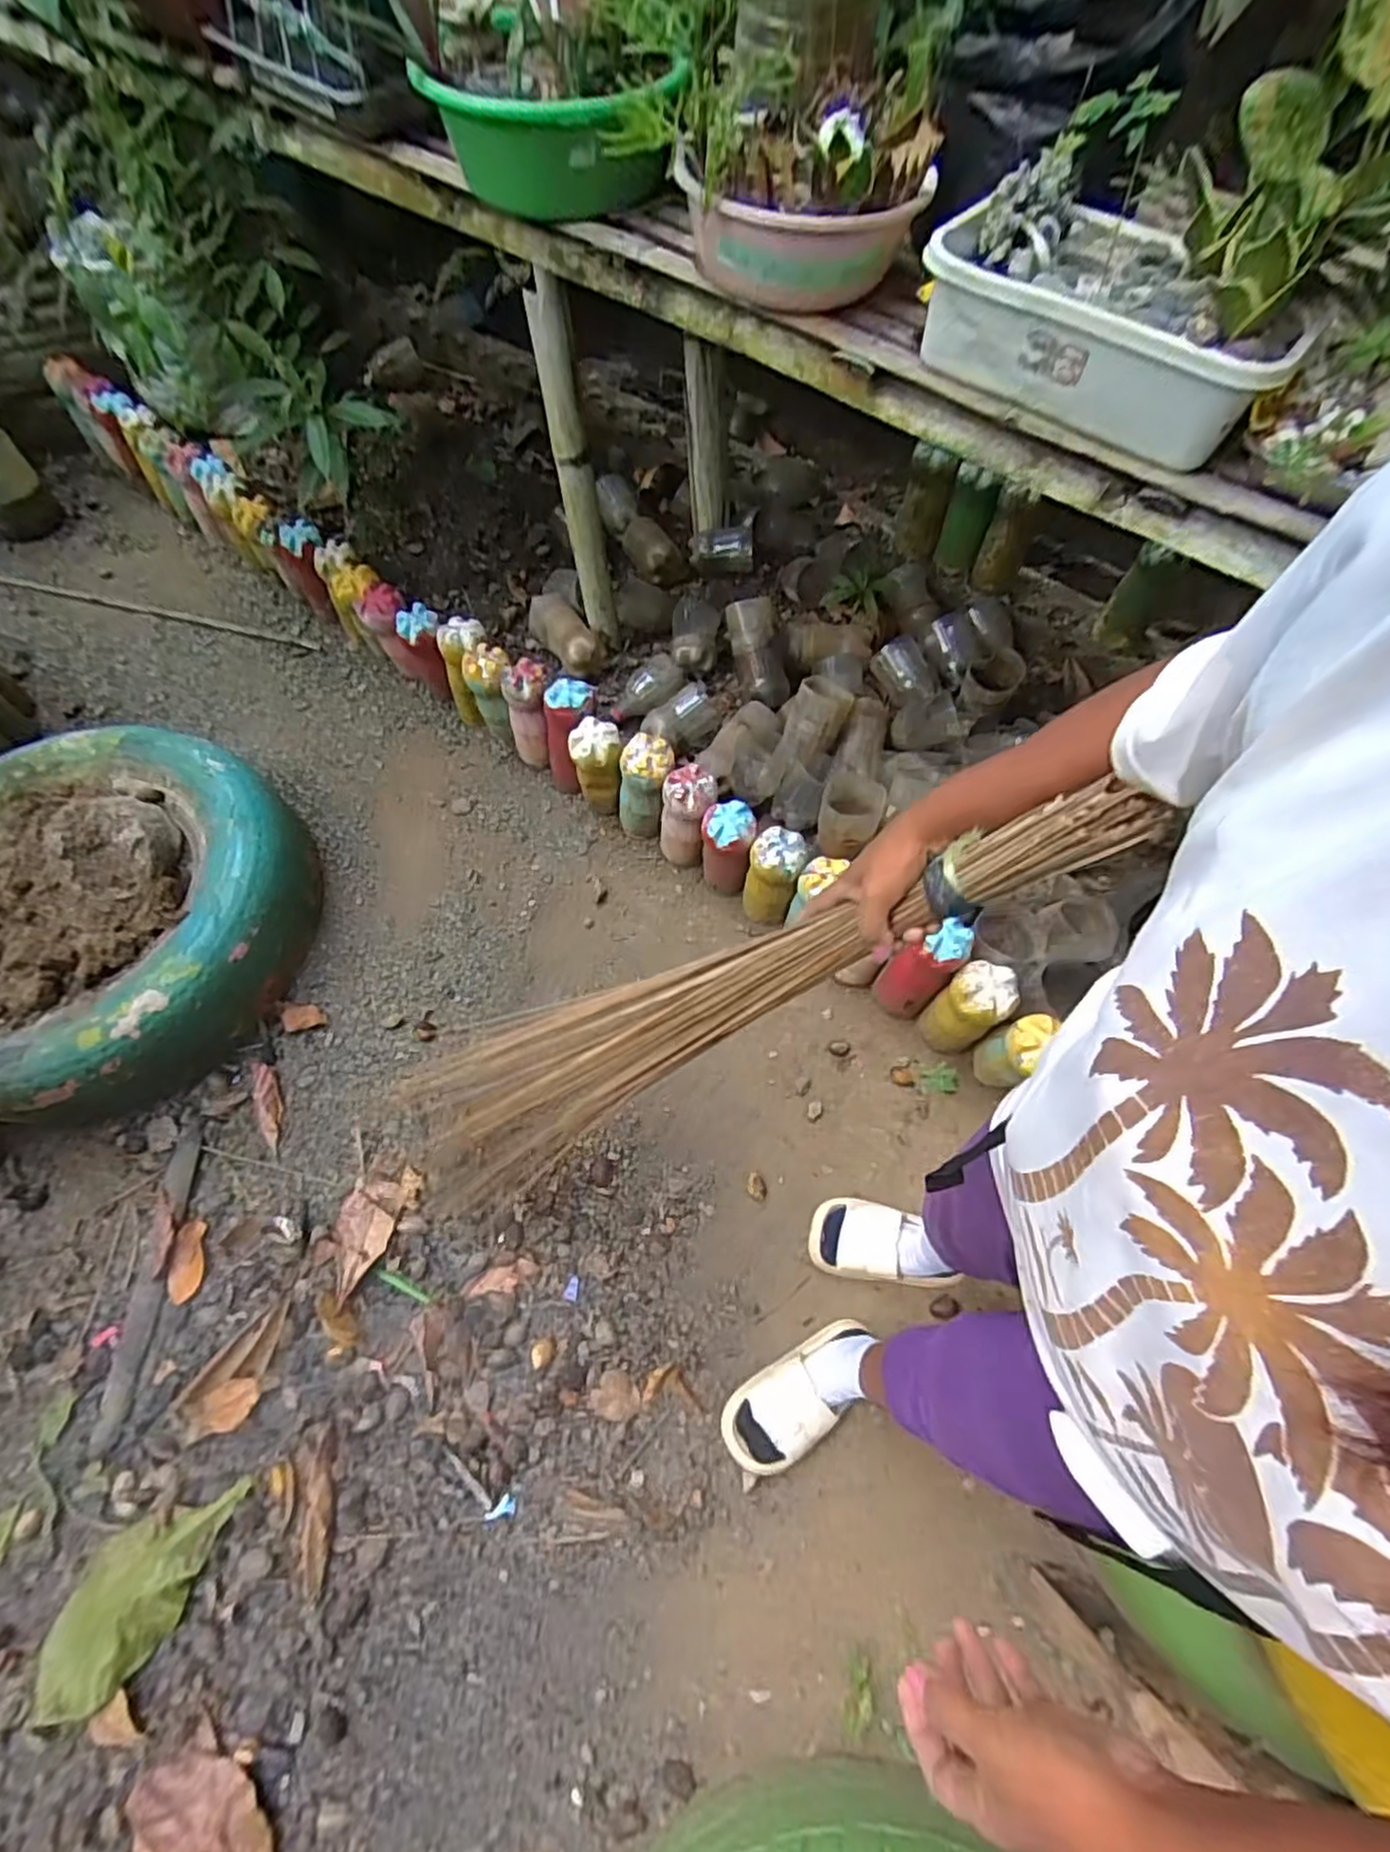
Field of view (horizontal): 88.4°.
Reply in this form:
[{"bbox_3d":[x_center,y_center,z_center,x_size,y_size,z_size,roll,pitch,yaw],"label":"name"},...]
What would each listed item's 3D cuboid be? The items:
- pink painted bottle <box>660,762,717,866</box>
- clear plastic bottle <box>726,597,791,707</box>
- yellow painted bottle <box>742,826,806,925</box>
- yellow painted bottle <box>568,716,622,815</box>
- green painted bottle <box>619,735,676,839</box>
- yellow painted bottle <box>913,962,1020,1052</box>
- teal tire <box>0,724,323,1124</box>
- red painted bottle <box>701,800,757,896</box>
[{"bbox_3d":[-0.016,-0.190,1.275,0.094,0.222,0.080,11,65,3],"label":"pink painted bottle"},{"bbox_3d":[0.125,-0.523,1.367,0.089,0.073,0.203,-22,103,-13],"label":"clear plastic bottle"},{"bbox_3d":[0.128,-0.083,1.214,0.087,0.188,0.084,8,63,4],"label":"yellow painted bottle"},{"bbox_3d":[-0.174,-0.276,1.313,0.097,0.219,0.078,11,65,3],"label":"yellow painted bottle"},{"bbox_3d":[-0.091,-0.242,1.291,0.101,0.225,0.076,2,63,0],"label":"green painted bottle"},{"bbox_3d":[0.405,0.137,1.104,0.091,0.229,0.085,0,63,0],"label":"yellow painted bottle"},{"bbox_3d":[-0.997,-0.033,1.192,0.639,0.180,0.630,0,63,0],"label":"teal tire"},{"bbox_3d":[0.050,-0.126,1.245,0.092,0.233,0.086,3,65,-1],"label":"red painted bottle"}]

